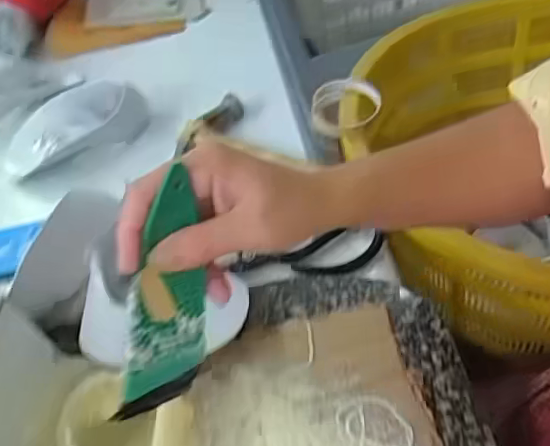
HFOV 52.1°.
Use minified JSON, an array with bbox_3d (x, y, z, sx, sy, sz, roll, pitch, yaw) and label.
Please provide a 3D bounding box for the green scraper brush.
[{"bbox_3d":[-0.053,0.039,0.284,0.043,0.127,0.006,3,16,-31],"label":"green scraper brush"}]

